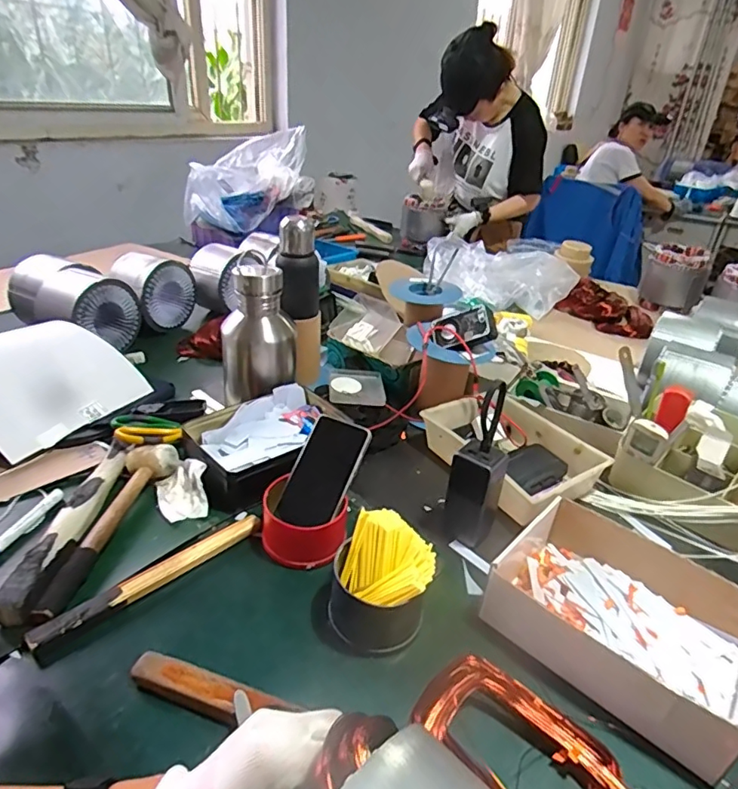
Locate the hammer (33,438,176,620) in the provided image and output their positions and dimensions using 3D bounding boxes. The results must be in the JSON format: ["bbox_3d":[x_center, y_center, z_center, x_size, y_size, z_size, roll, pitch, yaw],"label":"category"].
[{"bbox_3d":[-0.320,0.147,0.624,0.067,0.042,0.261,10,31,9],"label":"hammer"}]

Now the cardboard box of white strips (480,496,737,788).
[{"bbox_3d":[0.267,0.234,0.550,0.252,0.067,0.195,28,38,35],"label":"cardboard box of white strips"}]

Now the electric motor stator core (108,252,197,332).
[{"bbox_3d":[-0.462,-0.221,1.150,0.082,0.157,0.152,21,35,27],"label":"electric motor stator core"}]

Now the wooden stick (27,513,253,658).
[{"bbox_3d":[-0.233,0.200,0.578,0.255,0.020,0.020,-24,41,-39],"label":"wooden stick"}]

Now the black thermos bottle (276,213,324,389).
[{"bbox_3d":[-0.123,-0.160,0.926,0.074,0.284,0.074,2,31,-3],"label":"black thermos bottle"}]

